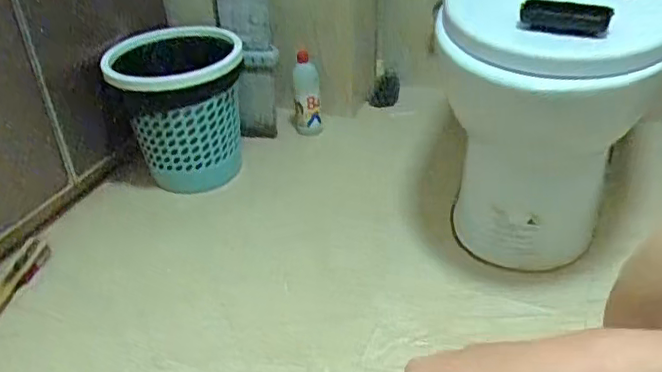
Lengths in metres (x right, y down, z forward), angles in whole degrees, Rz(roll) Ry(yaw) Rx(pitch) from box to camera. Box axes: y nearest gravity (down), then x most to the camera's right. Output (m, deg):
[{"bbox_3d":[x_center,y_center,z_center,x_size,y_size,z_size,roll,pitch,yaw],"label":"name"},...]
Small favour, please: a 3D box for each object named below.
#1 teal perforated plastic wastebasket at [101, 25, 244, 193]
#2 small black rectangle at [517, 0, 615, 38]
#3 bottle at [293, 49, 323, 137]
[{"bbox_3d":[-0.302,-0.156,1.254,0.255,0.269,0.232,-7,35,-3],"label":"teal perforated plastic wastebasket"},{"bbox_3d":[0.307,-0.222,0.800,0.116,0.022,0.079,15,40,25],"label":"small black rectangle"},{"bbox_3d":[-0.058,-0.202,1.400,0.069,0.201,0.052,-2,34,0],"label":"bottle"}]

